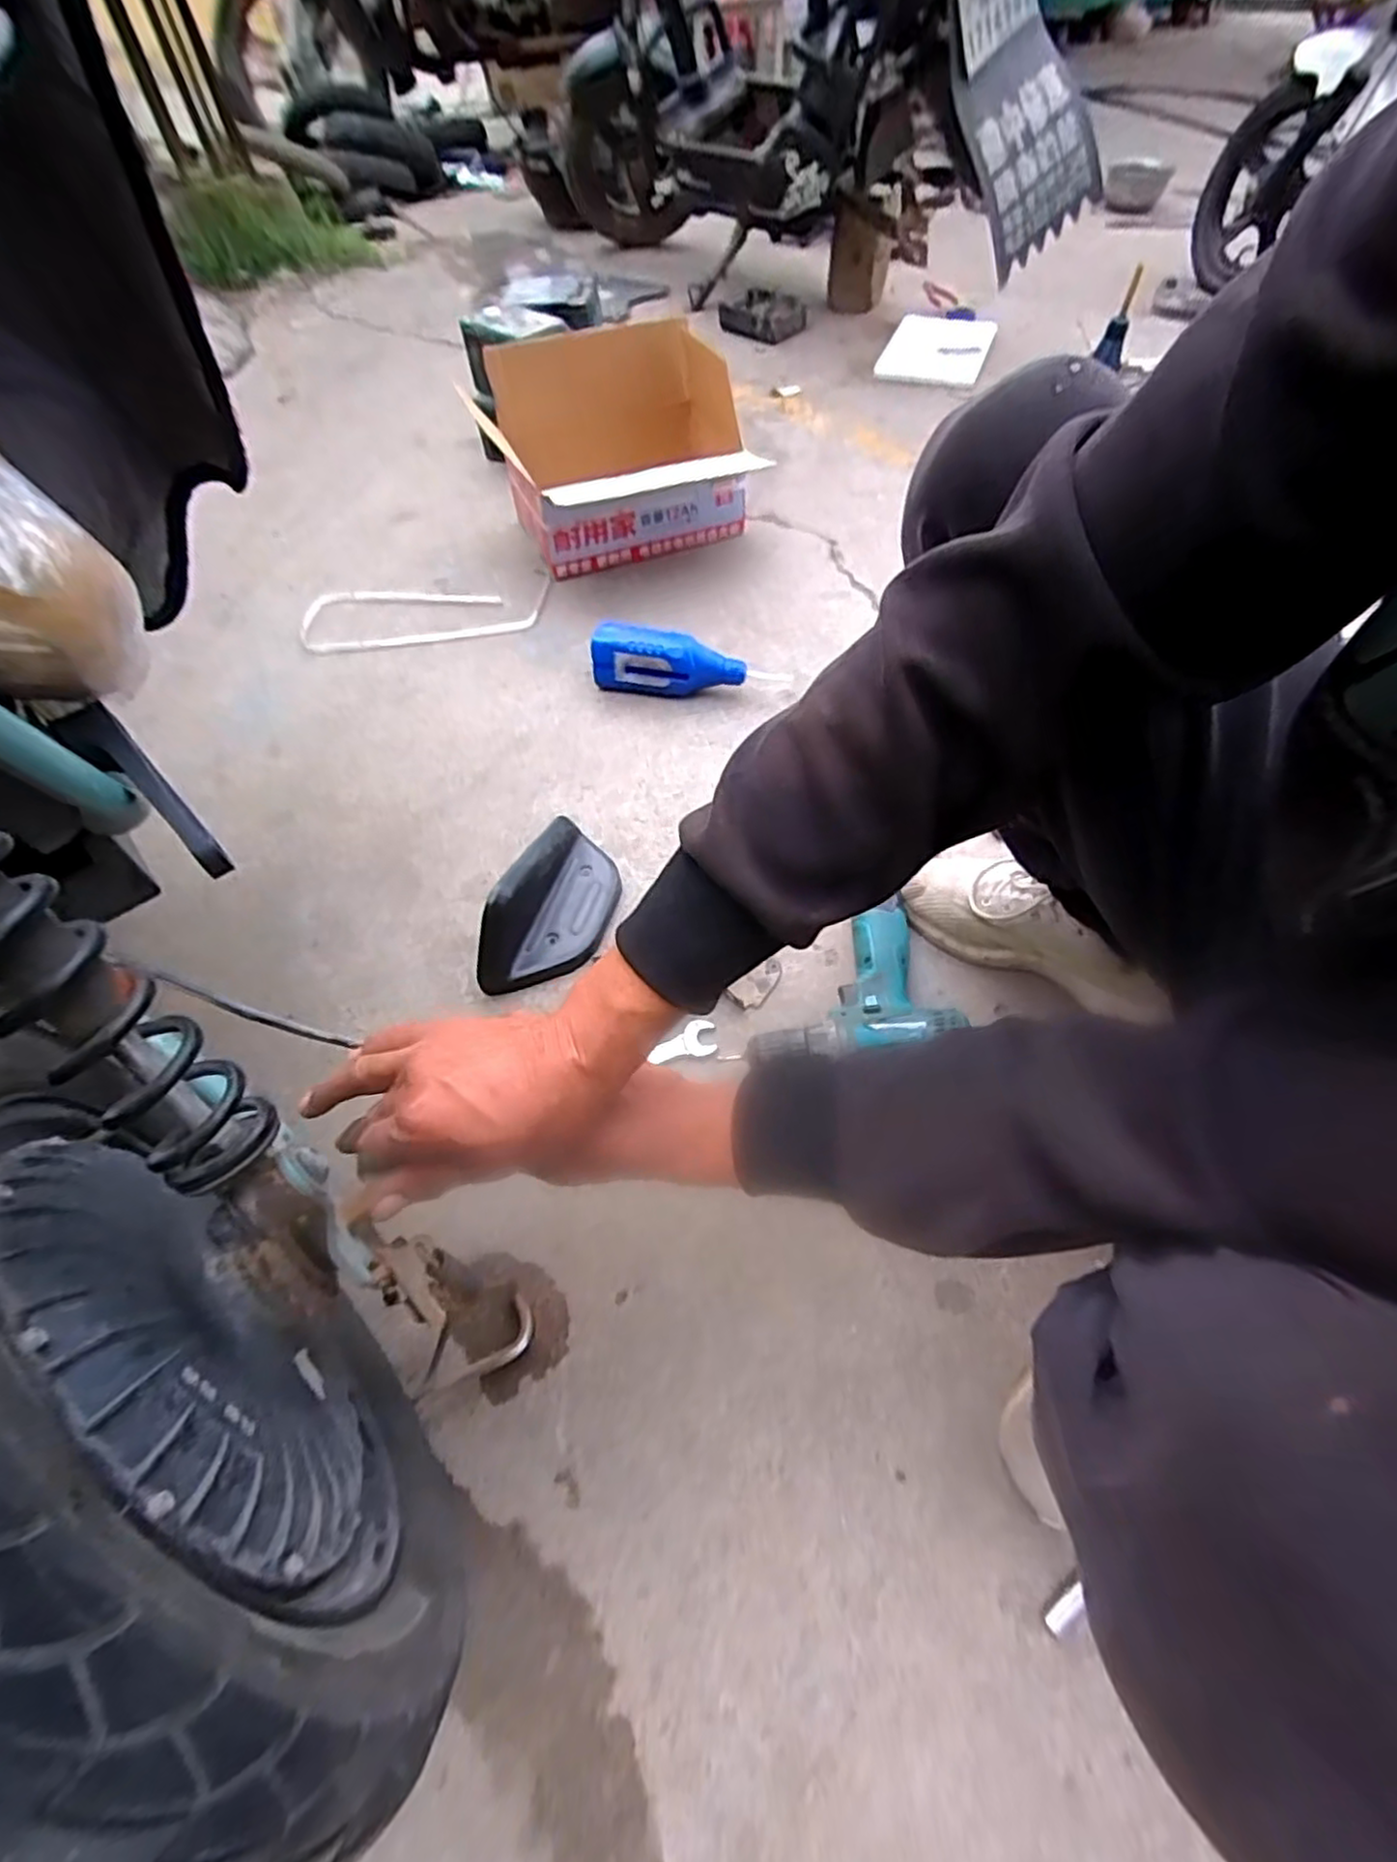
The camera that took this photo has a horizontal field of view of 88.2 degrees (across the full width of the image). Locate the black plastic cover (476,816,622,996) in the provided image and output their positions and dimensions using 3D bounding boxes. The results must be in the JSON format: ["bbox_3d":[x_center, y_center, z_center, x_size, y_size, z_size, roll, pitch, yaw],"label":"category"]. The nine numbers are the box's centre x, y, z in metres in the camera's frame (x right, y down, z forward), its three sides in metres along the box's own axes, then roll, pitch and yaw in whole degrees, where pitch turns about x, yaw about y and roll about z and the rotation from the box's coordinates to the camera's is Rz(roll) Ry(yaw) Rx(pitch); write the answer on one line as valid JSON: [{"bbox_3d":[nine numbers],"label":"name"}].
[{"bbox_3d":[-0.140,-0.030,0.697,0.084,0.076,0.189,16,58,12],"label":"black plastic cover"}]

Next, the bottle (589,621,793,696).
[{"bbox_3d":[-0.010,-0.332,0.897,0.242,0.075,0.054,3,56,4],"label":"bottle"}]

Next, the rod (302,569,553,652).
[{"bbox_3d":[-0.389,-0.459,1.031,0.338,0.016,0.159,-5,56,-1],"label":"rod"}]

